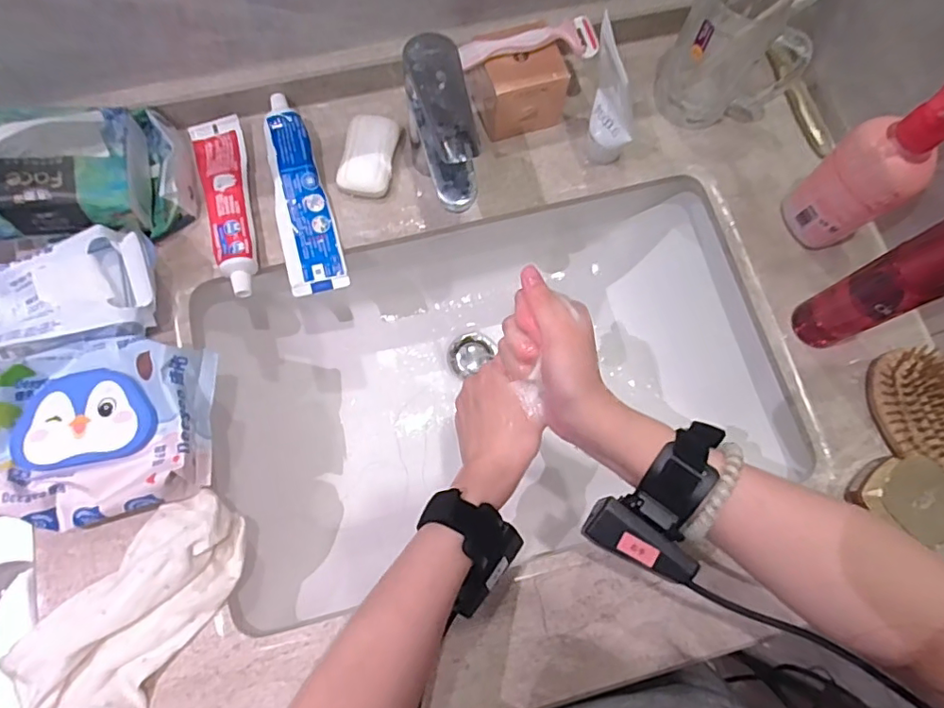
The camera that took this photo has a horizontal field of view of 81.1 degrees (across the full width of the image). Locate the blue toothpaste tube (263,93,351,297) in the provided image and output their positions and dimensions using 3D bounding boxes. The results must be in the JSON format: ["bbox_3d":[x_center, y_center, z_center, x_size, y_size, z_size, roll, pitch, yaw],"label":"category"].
[{"bbox_3d":[-0.162,-0.153,0.512,0.050,0.034,0.190,-14,75,-6],"label":"blue toothpaste tube"}]

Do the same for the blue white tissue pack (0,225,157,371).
[{"bbox_3d":[-0.340,-0.046,0.455,0.164,0.044,0.097,-15,75,-6],"label":"blue white tissue pack"}]

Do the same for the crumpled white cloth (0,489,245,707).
[{"bbox_3d":[-0.258,0.208,0.411,0.103,0.027,0.214,38,76,8],"label":"crumpled white cloth"}]

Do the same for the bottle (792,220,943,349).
[{"bbox_3d":[0.324,-0.052,0.430,0.045,0.178,0.046,1,74,-2],"label":"bottle"}]

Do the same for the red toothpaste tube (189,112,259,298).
[{"bbox_3d":[-0.224,-0.139,0.512,0.046,0.024,0.178,-15,75,-6],"label":"red toothpaste tube"}]

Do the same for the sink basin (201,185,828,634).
[{"bbox_3d":[0.016,0.028,0.582,0.522,0.170,0.334,-14,75,-6],"label":"sink basin"}]

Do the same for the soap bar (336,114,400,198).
[{"bbox_3d":[-0.098,-0.189,0.527,0.046,0.024,0.077,9,74,0],"label":"soap bar"}]

